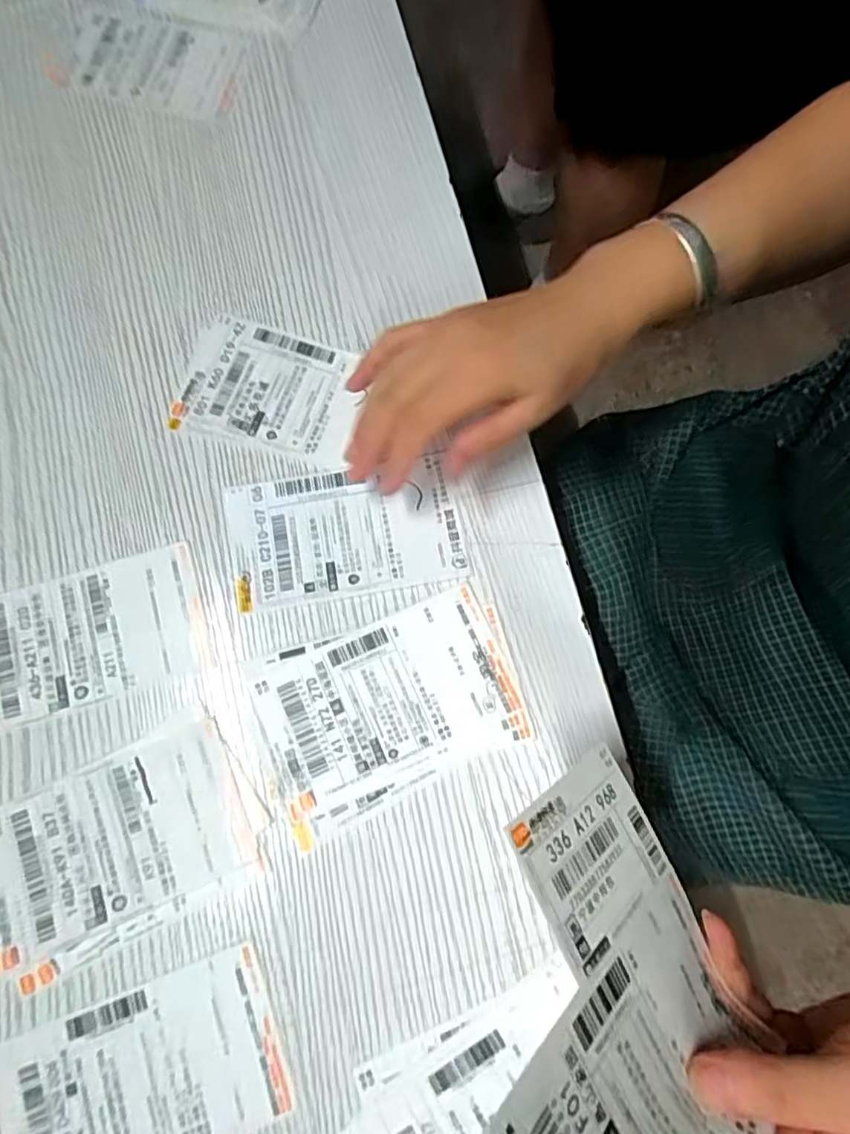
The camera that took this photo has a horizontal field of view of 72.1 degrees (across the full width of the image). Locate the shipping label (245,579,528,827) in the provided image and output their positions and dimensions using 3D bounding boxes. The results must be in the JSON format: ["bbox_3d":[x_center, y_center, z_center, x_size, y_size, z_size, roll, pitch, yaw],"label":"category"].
[{"bbox_3d":[-0.021,0.070,0.309,0.130,0.004,0.080,-21,78,-5],"label":"shipping label"}]

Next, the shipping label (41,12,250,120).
[{"bbox_3d":[-0.196,-0.357,0.410,0.132,0.004,0.072,8,77,2],"label":"shipping label"}]

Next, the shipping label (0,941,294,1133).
[{"bbox_3d":[-0.132,0.236,0.271,0.123,0.004,0.072,-19,78,-5],"label":"shipping label"}]

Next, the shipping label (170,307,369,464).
[{"bbox_3d":[-0.093,-0.107,0.351,0.108,0.004,0.080,14,77,3],"label":"shipping label"}]

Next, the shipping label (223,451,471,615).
[{"bbox_3d":[-0.045,-0.020,0.332,0.126,0.004,0.073,-10,77,-3],"label":"shipping label"}]

